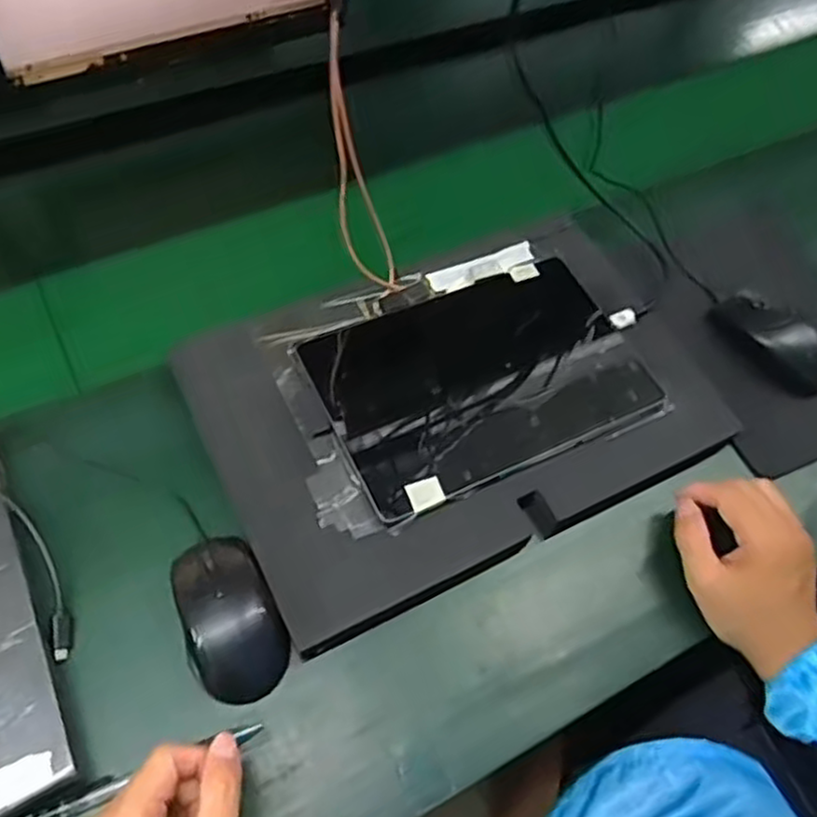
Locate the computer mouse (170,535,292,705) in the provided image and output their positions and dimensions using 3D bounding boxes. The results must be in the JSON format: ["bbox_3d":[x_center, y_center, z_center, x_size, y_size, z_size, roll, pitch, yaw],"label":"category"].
[{"bbox_3d":[-0.121,0.139,0.495,0.059,0.029,0.107,-23,62,-18],"label":"computer mouse"}]

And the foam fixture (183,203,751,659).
[{"bbox_3d":[0.040,-0.009,0.596,0.395,0.041,0.268,-23,62,-19],"label":"foam fixture"}]

